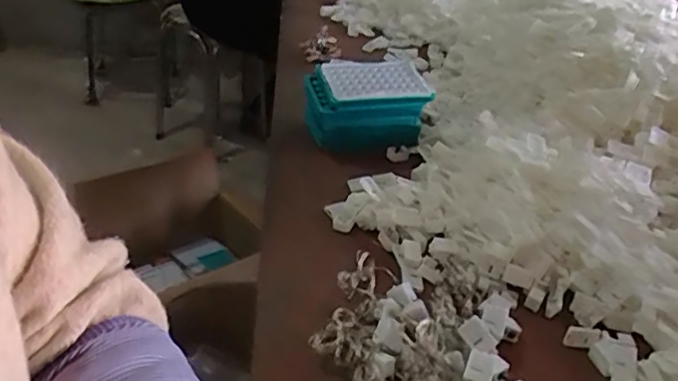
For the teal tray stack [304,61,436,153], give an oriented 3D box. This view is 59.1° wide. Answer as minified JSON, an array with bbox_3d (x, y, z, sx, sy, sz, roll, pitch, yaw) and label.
[{"bbox_3d":[0.033,-0.110,0.781,0.140,0.088,0.104,-4,33,-19],"label":"teal tray stack"}]

